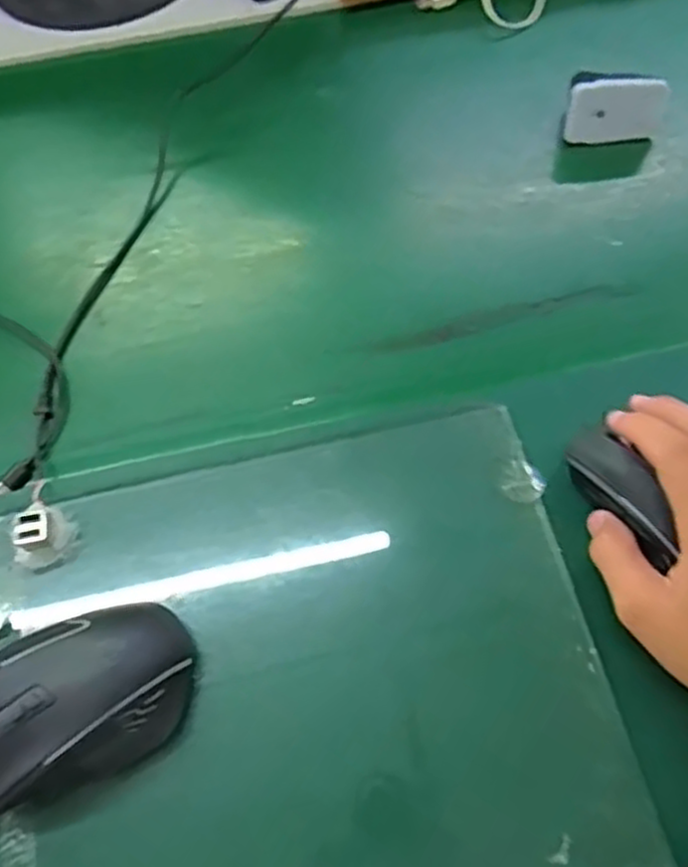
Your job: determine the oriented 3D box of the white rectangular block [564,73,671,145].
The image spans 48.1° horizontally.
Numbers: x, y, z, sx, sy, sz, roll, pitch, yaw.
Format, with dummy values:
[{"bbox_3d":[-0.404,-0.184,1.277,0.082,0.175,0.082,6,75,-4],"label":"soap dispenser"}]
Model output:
[{"bbox_3d":[0.194,-0.234,0.553,0.074,0.046,0.018,-4,42,-8],"label":"white rectangular block"}]

